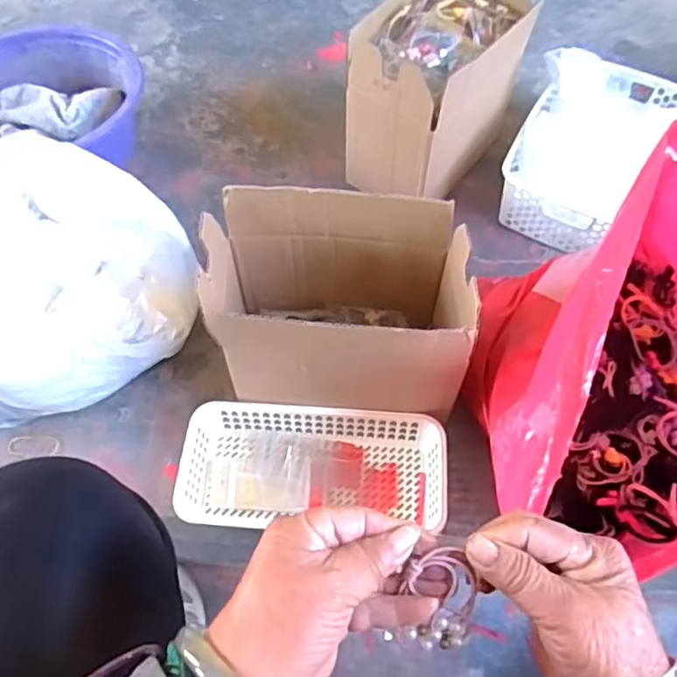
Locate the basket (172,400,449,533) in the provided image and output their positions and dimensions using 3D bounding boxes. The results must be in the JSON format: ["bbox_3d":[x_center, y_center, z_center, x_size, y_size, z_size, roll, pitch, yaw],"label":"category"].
[{"bbox_3d":[-0.025,0.137,0.661,0.270,0.046,0.125,3,58,1],"label":"basket"}]

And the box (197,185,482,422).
[{"bbox_3d":[0.001,-0.028,0.633,0.244,0.184,0.145,7,58,5],"label":"box"}]

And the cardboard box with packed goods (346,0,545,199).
[{"bbox_3d":[0.132,-0.327,0.851,0.149,0.229,0.238,35,64,19],"label":"cardboard box with packed goods"}]

